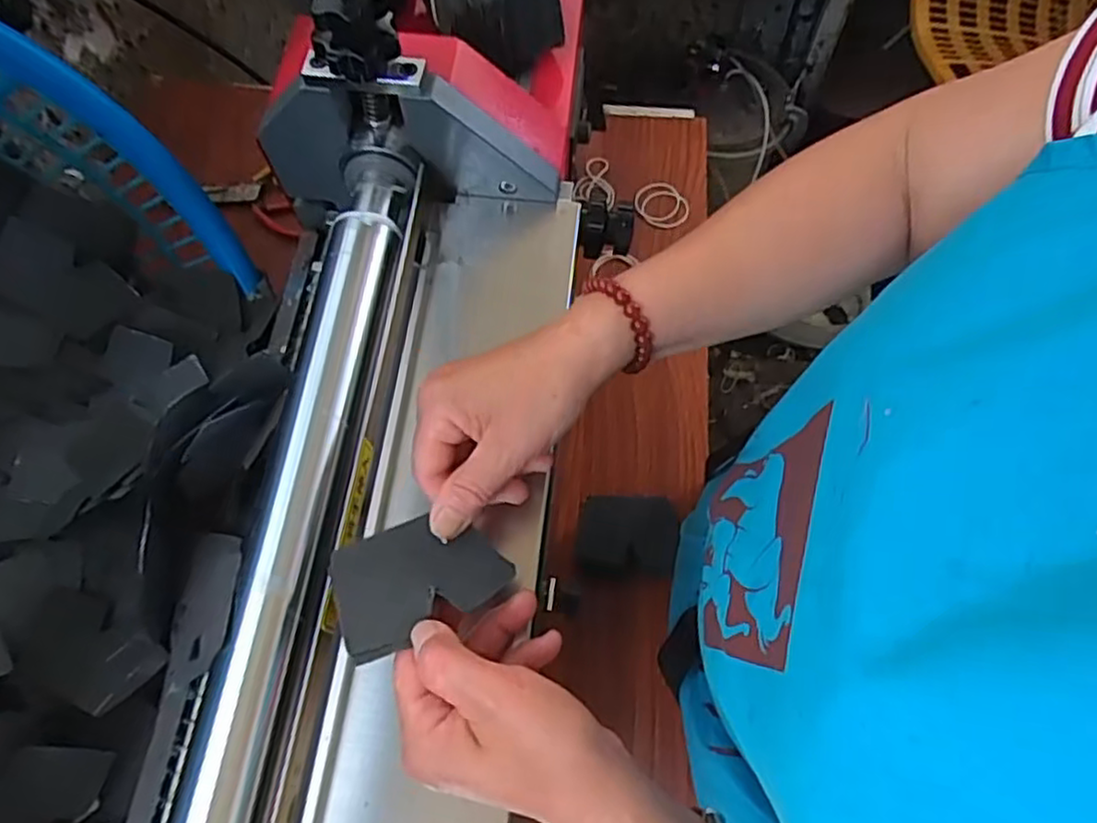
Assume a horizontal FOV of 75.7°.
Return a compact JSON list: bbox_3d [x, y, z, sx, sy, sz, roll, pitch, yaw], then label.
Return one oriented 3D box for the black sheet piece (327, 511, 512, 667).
[{"bbox_3d":[-0.063,0.076,0.337,0.085,0.009,0.054,-21,64,-35],"label":"black sheet piece"}]

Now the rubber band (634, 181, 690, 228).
[{"bbox_3d":[0.117,-0.215,0.727,0.054,0.005,0.058,0,67,1],"label":"rubber band"}]

